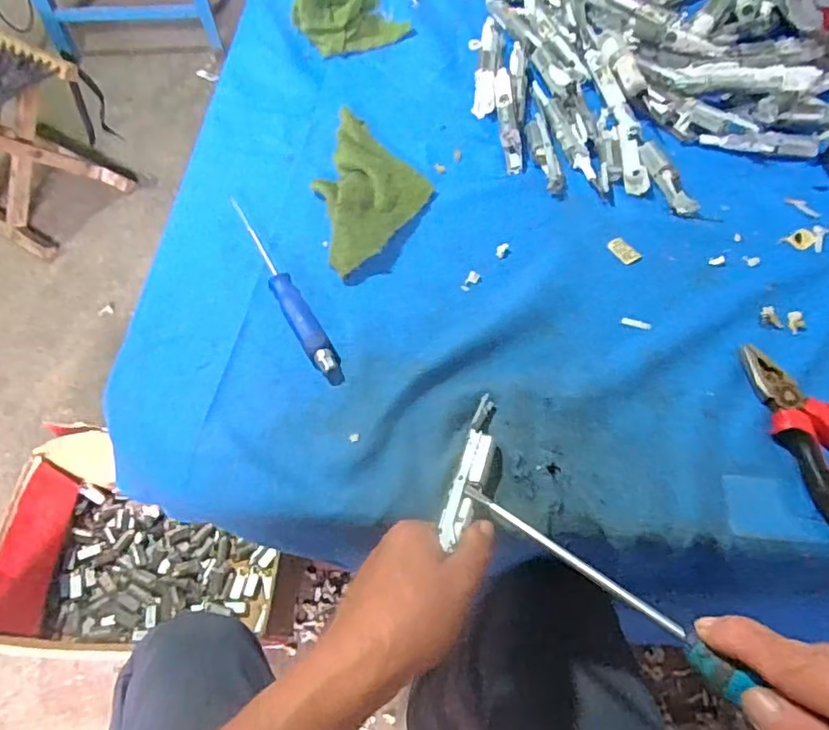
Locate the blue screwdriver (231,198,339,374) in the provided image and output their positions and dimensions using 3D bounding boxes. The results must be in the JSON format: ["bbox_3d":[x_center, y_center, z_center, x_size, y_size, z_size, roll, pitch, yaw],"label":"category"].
[{"bbox_3d":[-0.106,-0.066,0.453,0.020,0.019,0.184,-26,65,-17],"label":"blue screwdriver"}]

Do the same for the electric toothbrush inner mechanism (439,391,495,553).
[{"bbox_3d":[0.037,0.067,0.374,0.019,0.012,0.103,15,57,10],"label":"electric toothbrush inner mechanism"}]

